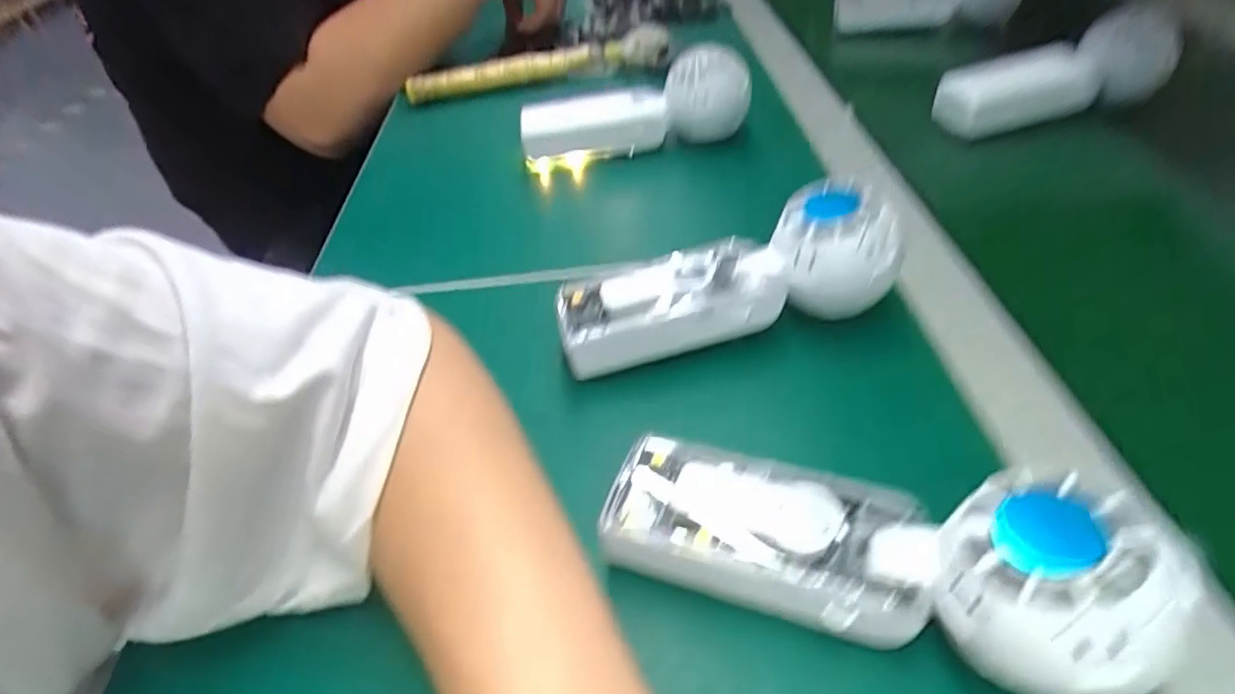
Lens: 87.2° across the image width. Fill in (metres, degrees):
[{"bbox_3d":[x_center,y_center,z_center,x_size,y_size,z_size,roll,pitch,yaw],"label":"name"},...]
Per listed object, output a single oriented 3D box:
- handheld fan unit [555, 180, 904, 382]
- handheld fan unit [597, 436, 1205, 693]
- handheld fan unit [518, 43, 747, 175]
[{"bbox_3d":[0.051,-0.034,0.316,0.161,0.054,0.048,-13,45,-8],"label":"handheld fan unit"},{"bbox_3d":[0.077,0.065,0.214,0.168,0.042,0.055,3,43,27],"label":"handheld fan unit"},{"bbox_3d":[0.014,-0.181,0.495,0.176,0.062,0.056,-8,45,-4],"label":"handheld fan unit"}]

